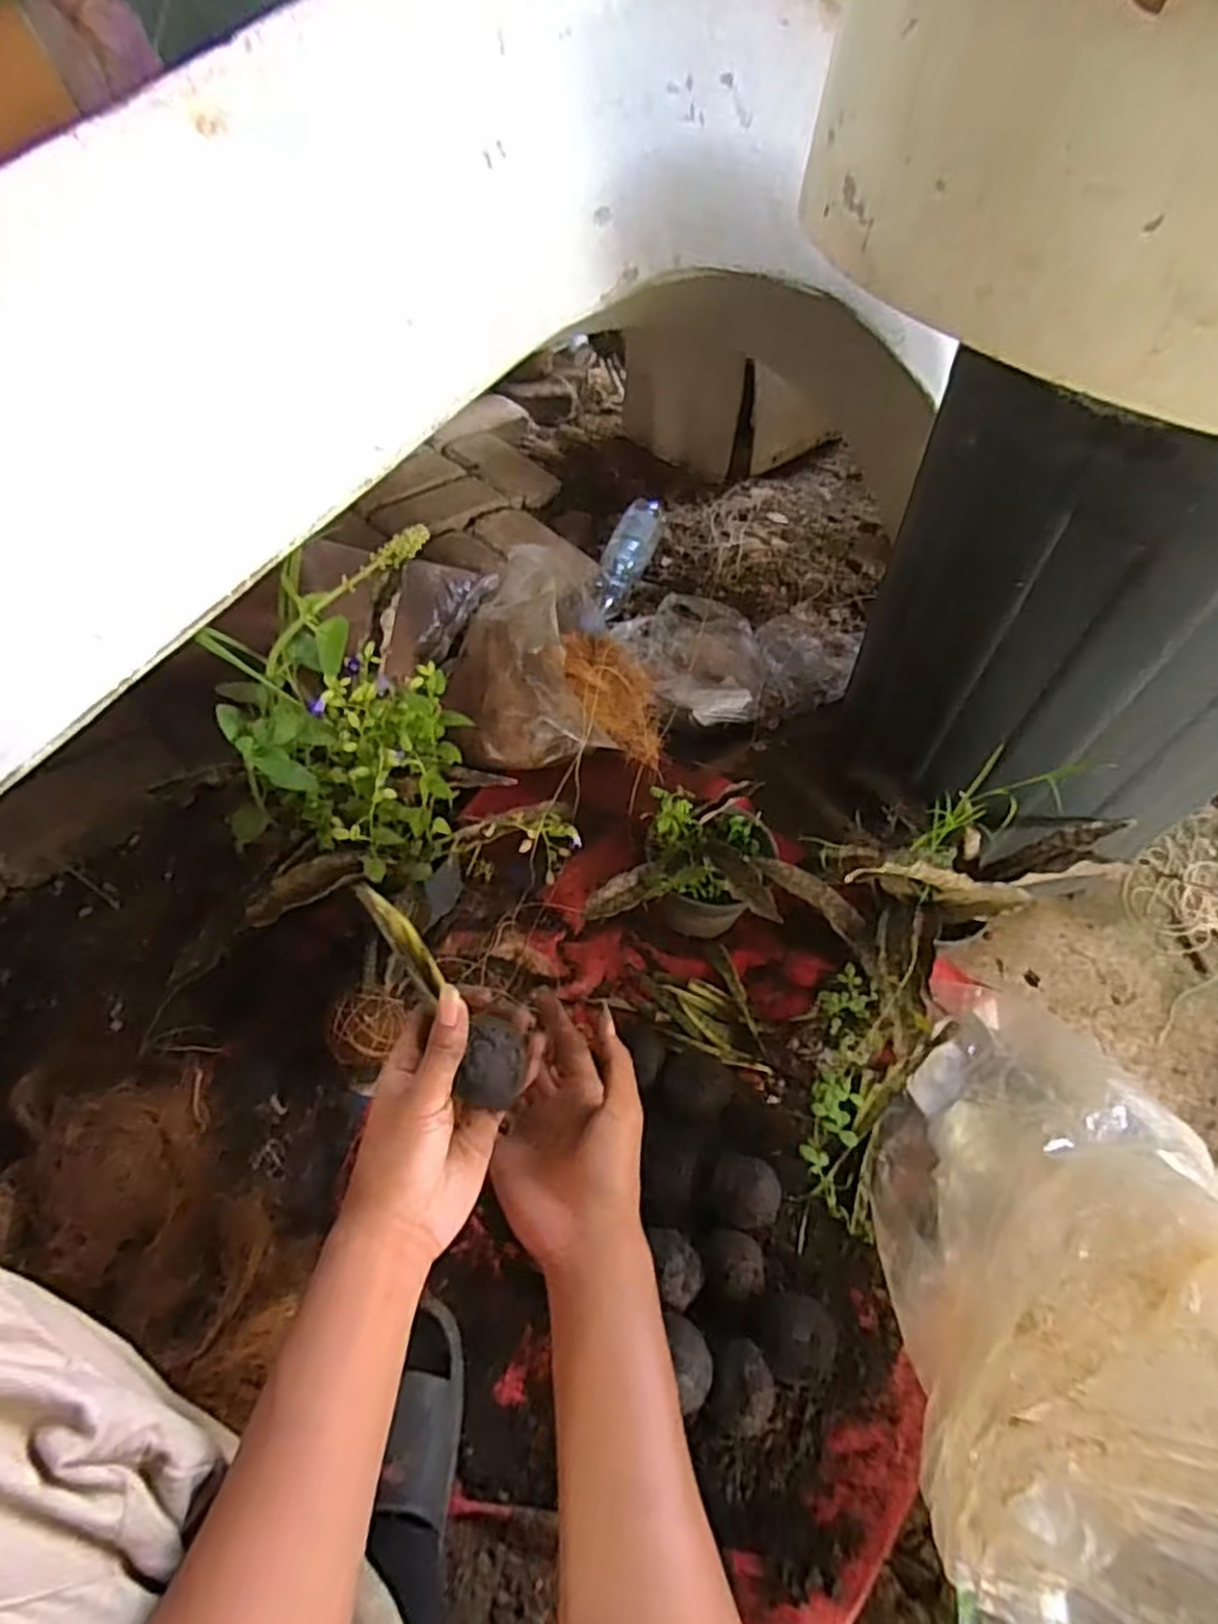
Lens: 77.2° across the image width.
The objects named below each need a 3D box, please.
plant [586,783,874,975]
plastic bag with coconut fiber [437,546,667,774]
[{"bbox_3d":[0.126,0.068,0.785,0.273,0.157,0.178,7,52,2],"label":"plant"},{"bbox_3d":[-0.067,-0.165,0.875,0.230,0.153,0.263,-1,52,-5],"label":"plastic bag with coconut fiber"}]

